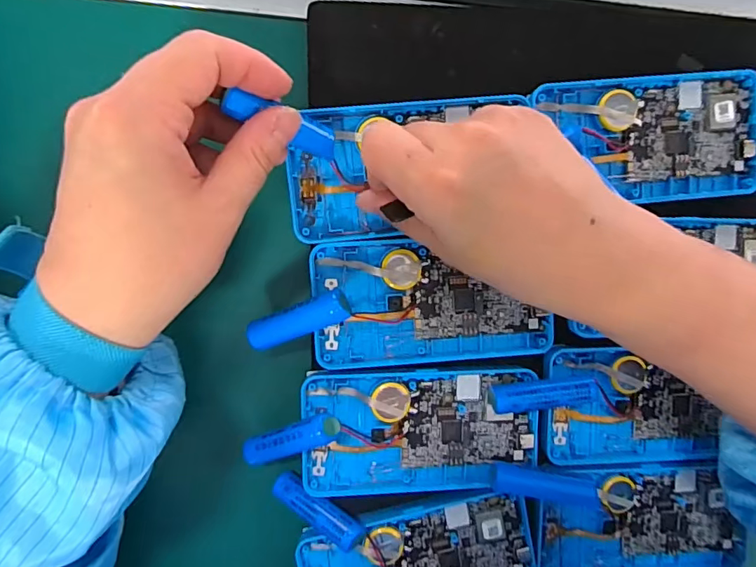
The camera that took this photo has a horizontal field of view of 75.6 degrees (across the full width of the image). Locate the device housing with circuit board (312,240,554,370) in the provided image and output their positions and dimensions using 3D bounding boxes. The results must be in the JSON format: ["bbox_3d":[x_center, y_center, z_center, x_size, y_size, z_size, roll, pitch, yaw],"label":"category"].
[{"bbox_3d":[0.028,0.008,0.247,0.117,0.009,0.061,-4,96,-5],"label":"device housing with circuit board"}]

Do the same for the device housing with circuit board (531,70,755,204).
[{"bbox_3d":[0.139,-0.073,0.253,0.114,0.014,0.062,-7,96,-5],"label":"device housing with circuit board"}]

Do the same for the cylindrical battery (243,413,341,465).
[{"bbox_3d":[-0.043,0.074,0.232,0.051,0.011,0.013,-23,98,20],"label":"cylindrical battery"}]

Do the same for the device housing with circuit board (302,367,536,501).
[{"bbox_3d":[0.024,0.077,0.248,0.118,0.008,0.064,0,96,-5],"label":"device housing with circuit board"}]

